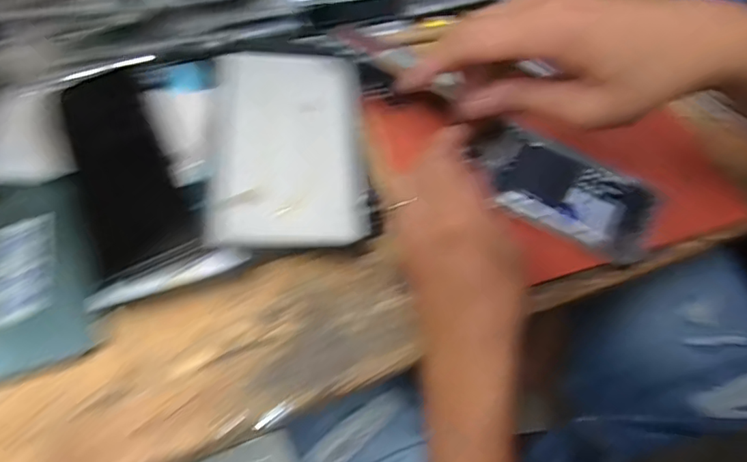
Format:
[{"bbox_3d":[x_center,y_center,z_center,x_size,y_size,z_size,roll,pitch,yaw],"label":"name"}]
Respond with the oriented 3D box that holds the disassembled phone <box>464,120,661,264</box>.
[{"bbox_3d":[0.142,-0.032,0.416,0.139,0.016,0.073,27,63,10],"label":"disassembled phone"}]

